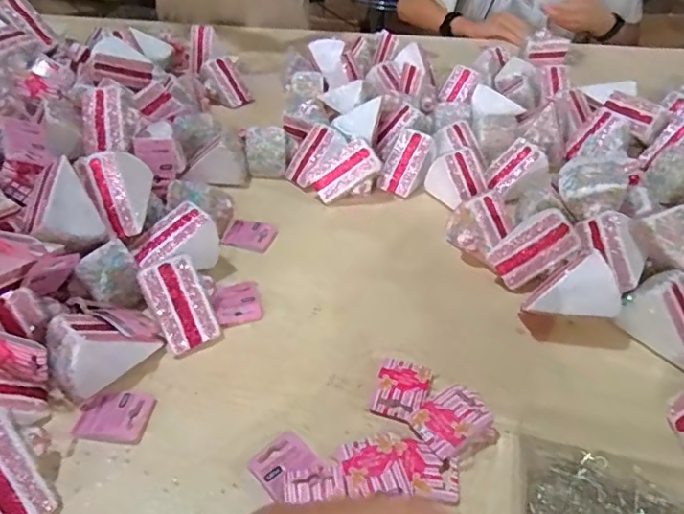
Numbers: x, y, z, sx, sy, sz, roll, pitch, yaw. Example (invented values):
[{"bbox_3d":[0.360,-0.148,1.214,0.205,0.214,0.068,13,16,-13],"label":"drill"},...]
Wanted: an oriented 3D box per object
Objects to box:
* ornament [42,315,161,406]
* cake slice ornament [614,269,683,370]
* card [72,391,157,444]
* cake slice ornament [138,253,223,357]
[{"bbox_3d":[-0.205,0.074,0.455,0.046,0.065,0.084,27,49,26],"label":"ornament"},{"bbox_3d":[0.308,0.059,0.502,0.054,0.061,0.084,-28,50,-28],"label":"cake slice ornament"},{"bbox_3d":[-0.187,0.131,0.448,0.054,0.008,0.045,3,43,2],"label":"card"},{"bbox_3d":[-0.150,0.045,0.505,0.055,0.062,0.065,-24,48,-24],"label":"cake slice ornament"}]

